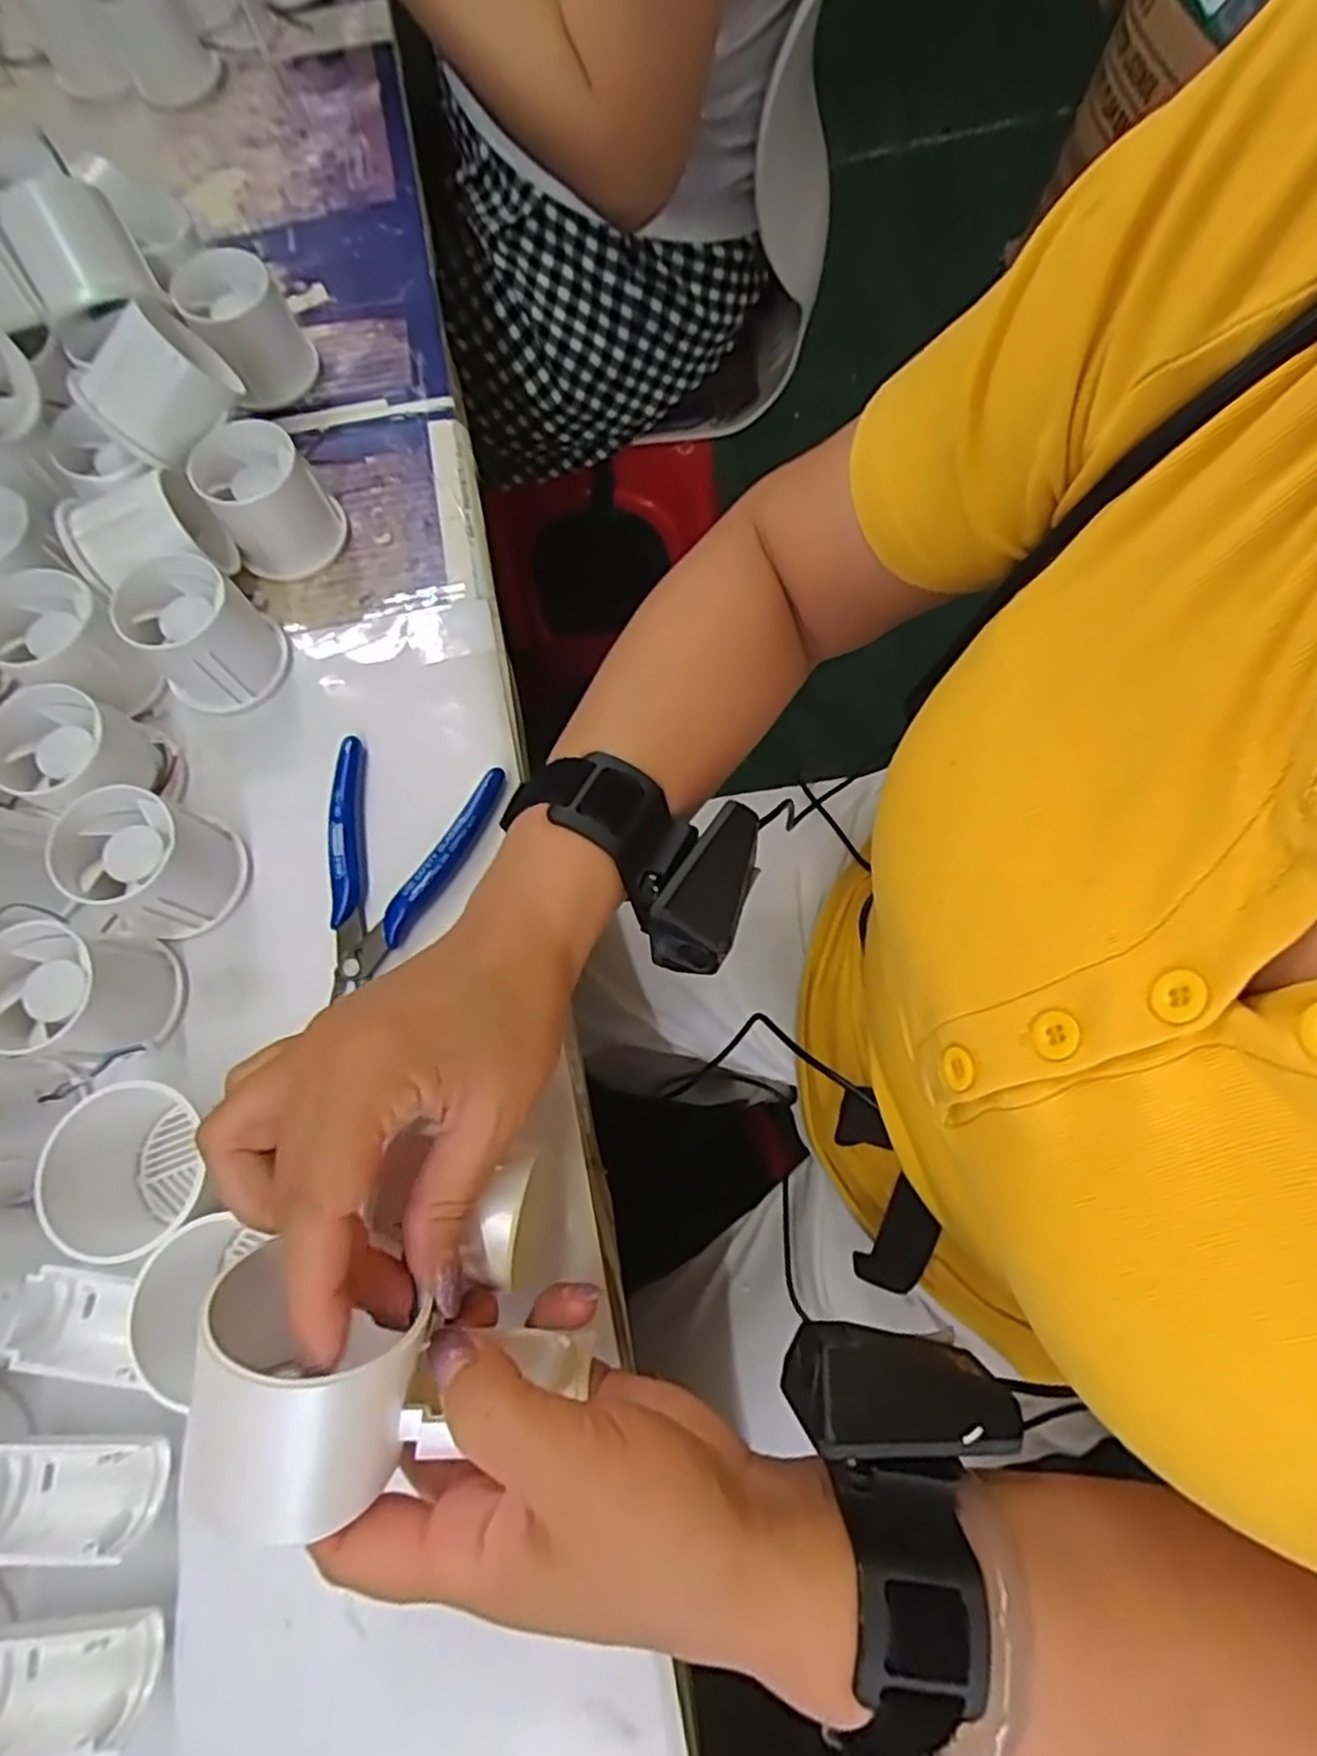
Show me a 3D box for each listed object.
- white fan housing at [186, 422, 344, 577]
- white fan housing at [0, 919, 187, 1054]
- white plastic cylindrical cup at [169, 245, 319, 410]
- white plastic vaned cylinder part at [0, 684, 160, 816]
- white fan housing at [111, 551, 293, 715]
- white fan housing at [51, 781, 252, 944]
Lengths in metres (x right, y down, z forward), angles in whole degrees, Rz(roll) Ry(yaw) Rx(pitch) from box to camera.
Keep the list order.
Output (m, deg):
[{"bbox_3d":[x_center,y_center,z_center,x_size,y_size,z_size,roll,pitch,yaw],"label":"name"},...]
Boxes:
[{"bbox_3d":[-0.194,-0.188,0.371,0.052,0.050,0.051,-34,76,-8],"label":"white fan housing"},{"bbox_3d":[-0.239,0.047,0.307,0.056,0.045,0.050,-1,73,1],"label":"white fan housing"},{"bbox_3d":[-0.220,-0.294,0.400,0.050,0.053,0.049,0,74,2],"label":"white plastic cylindrical cup"},{"bbox_3d":[-0.255,-0.052,0.328,0.053,0.048,0.049,0,74,2],"label":"white plastic vaned cylinder part"},{"bbox_3d":[-0.215,-0.115,0.347,0.056,0.052,0.054,0,74,2],"label":"white fan housing"},{"bbox_3d":[-0.219,-0.006,0.319,0.054,0.046,0.055,0,74,2],"label":"white fan housing"}]

